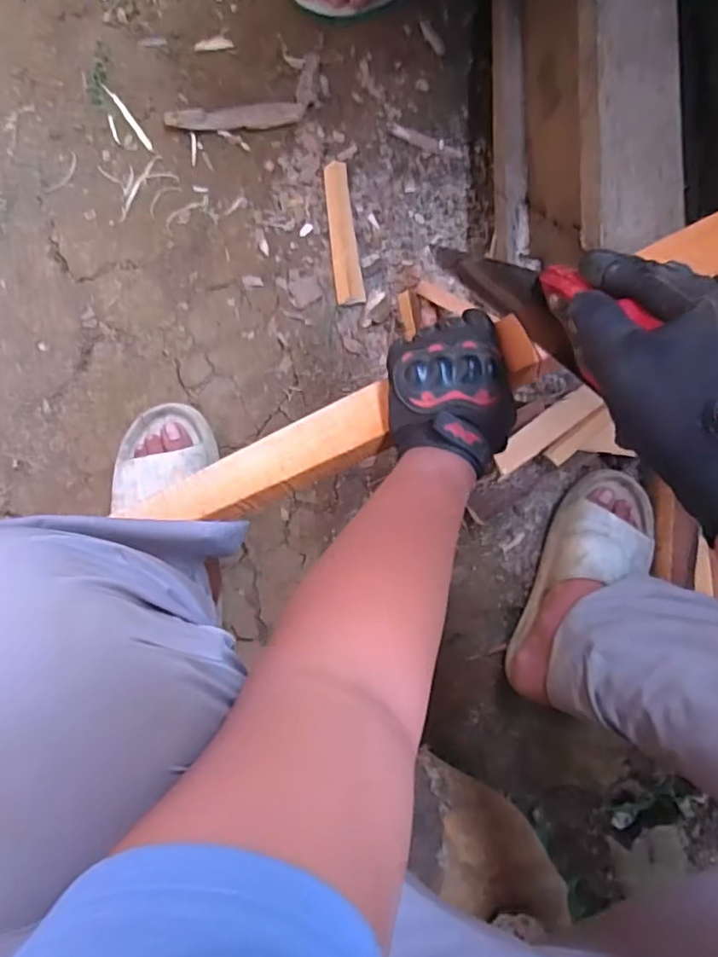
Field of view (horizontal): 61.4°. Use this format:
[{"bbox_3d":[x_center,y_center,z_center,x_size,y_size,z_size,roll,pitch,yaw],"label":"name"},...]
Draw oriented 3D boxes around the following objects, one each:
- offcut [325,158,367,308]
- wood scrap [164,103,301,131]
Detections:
[{"bbox_3d":[-0.020,-0.307,0.761,0.035,0.009,0.174,-7,89,10],"label":"offcut"},{"bbox_3d":[-0.154,-0.448,0.754,0.167,0.022,0.027,-7,88,-5],"label":"wood scrap"}]

